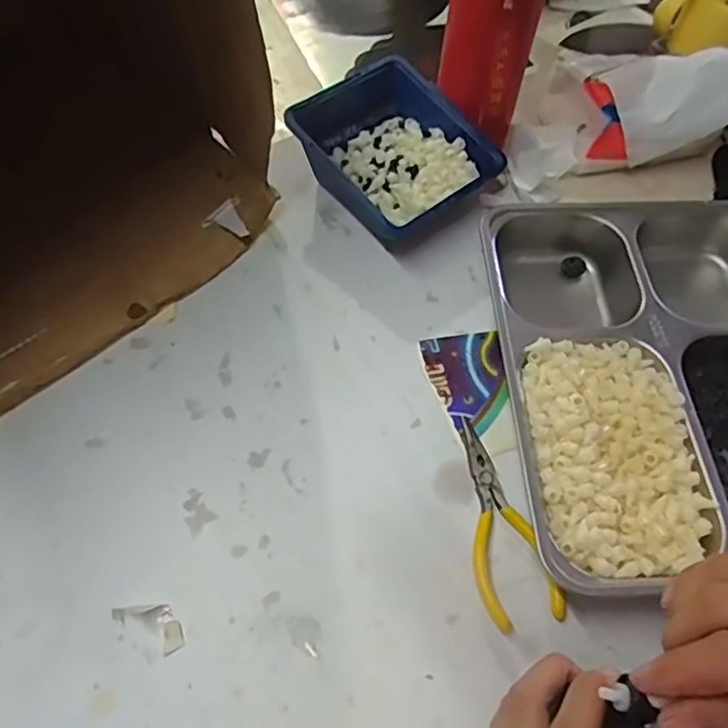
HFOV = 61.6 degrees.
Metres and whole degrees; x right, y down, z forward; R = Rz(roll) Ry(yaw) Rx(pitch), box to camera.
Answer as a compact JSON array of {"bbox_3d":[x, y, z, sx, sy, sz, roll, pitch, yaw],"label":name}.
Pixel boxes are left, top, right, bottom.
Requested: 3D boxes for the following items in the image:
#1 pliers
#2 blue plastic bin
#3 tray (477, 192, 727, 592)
[{"bbox_3d":[0.077,0.094,0.372,0.043,0.012,0.126,-14,62,-7],"label":"pliers"},{"bbox_3d":[0.022,-0.166,0.487,0.118,0.059,0.145,-38,68,-18],"label":"blue plastic bin"},{"bbox_3d":[0.194,-0.006,0.407,0.212,0.043,0.287,-3,62,-1],"label":"tray"}]

